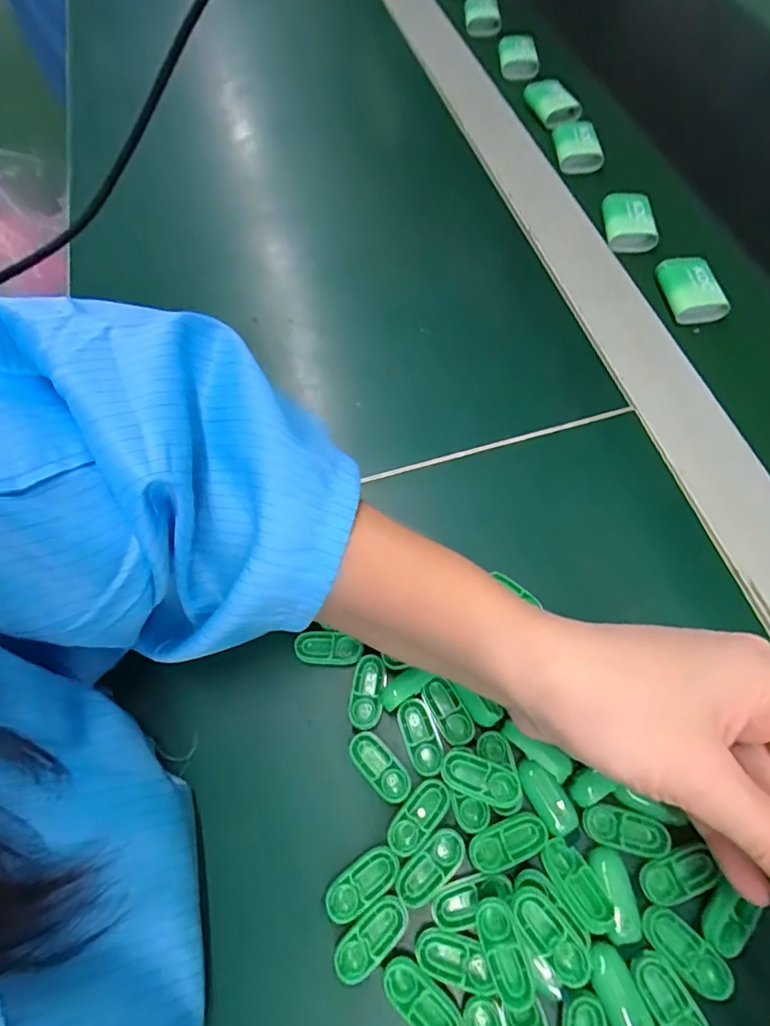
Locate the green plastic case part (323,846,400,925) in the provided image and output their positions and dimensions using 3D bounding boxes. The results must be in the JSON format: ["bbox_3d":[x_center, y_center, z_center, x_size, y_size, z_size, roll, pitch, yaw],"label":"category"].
[{"bbox_3d":[-0.009,0.160,0.232,0.034,0.018,0.017,-31,67,-12],"label":"green plastic case part"}]

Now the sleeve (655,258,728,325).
[{"bbox_3d":[0.212,-0.156,0.371,0.036,0.016,0.048,-9,64,-2],"label":"sleeve"}]

